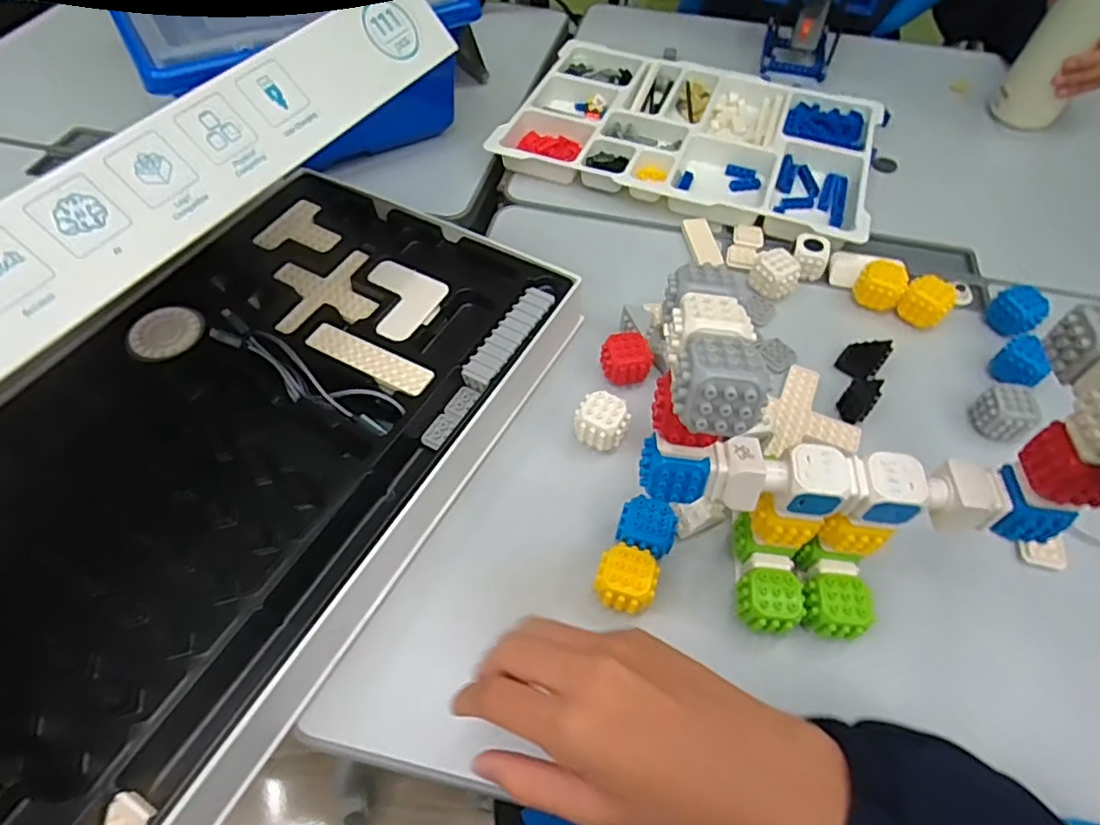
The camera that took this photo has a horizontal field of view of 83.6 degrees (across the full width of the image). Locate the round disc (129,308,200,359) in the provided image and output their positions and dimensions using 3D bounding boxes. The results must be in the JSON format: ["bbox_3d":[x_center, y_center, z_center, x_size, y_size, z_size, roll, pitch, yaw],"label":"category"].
[{"bbox_3d":[-0.290,-0.060,0.466,0.048,0.009,0.046,1,55,-1],"label":"round disc"}]

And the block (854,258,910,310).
[{"bbox_3d":[0.289,-0.112,0.536,0.038,0.035,0.029,27,59,16],"label":"block"}]

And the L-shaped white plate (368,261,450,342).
[{"bbox_3d":[-0.122,-0.088,0.487,0.069,0.005,0.069,24,58,14],"label":"L-shaped white plate"}]

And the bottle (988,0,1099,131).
[{"bbox_3d":[0.554,-0.395,0.652,0.067,0.194,0.058,27,59,16],"label":"bottle"}]

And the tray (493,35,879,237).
[{"bbox_3d":[0.158,-0.310,0.673,0.369,0.032,0.275,18,57,11],"label":"tray"}]

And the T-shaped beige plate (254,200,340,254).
[{"bbox_3d":[-0.209,-0.154,0.524,0.067,0.004,0.061,26,63,18],"label":"T-shaped beige plate"}]

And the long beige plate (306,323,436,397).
[{"bbox_3d":[-0.134,-0.037,0.456,0.104,0.008,0.028,25,59,15],"label":"long beige plate"}]

